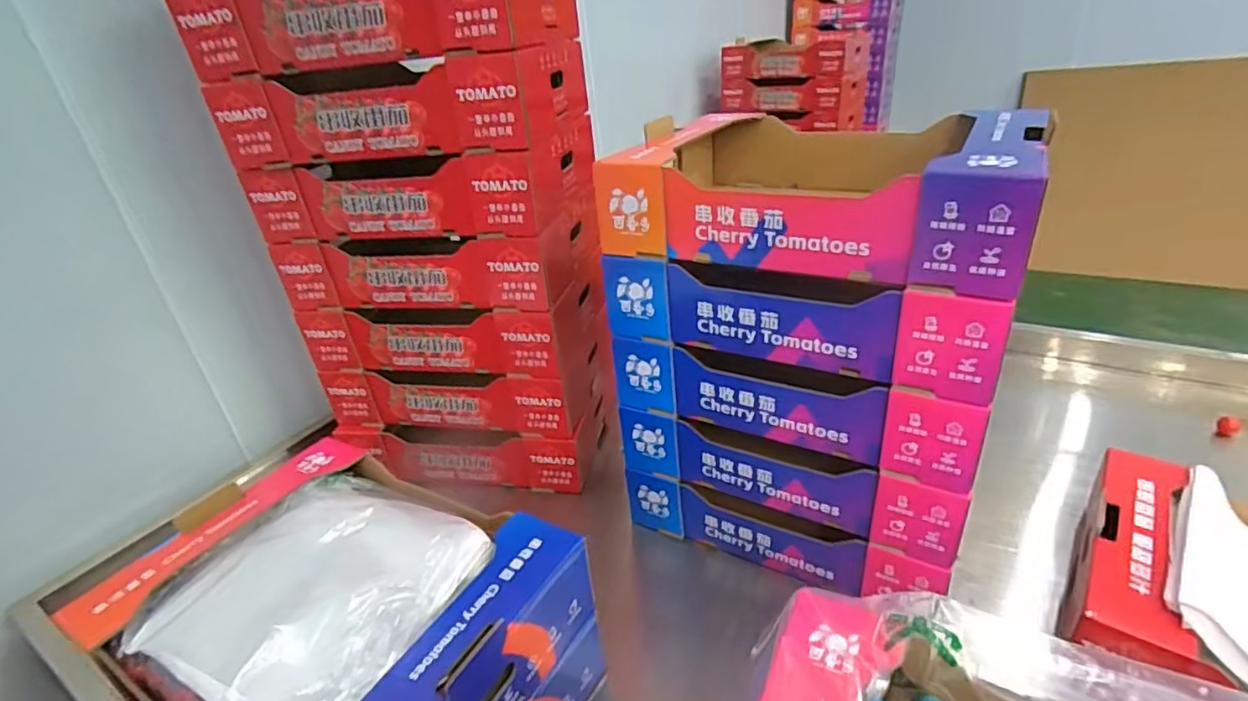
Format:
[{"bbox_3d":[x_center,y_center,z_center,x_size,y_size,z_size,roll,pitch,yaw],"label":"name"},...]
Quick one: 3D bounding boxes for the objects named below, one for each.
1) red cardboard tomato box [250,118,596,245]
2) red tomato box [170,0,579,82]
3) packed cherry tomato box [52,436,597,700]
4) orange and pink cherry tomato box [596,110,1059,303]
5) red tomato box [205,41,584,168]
[{"bbox_3d":[-0.267,-0.240,0.854,0.399,0.097,0.241,0,30,13],"label":"red cardboard tomato box"},{"bbox_3d":[-0.279,-0.420,0.768,0.385,0.098,0.292,0,30,13],"label":"red tomato box"},{"bbox_3d":[-0.274,0.245,0.589,0.399,0.144,0.290,11,34,29],"label":"packed cherry tomato box"},{"bbox_3d":[0.217,-0.186,0.659,0.395,0.098,0.305,11,34,30],"label":"orange and pink cherry tomato box"},{"bbox_3d":[-0.272,-0.325,0.808,0.385,0.104,0.266,0,30,13],"label":"red tomato box"}]

